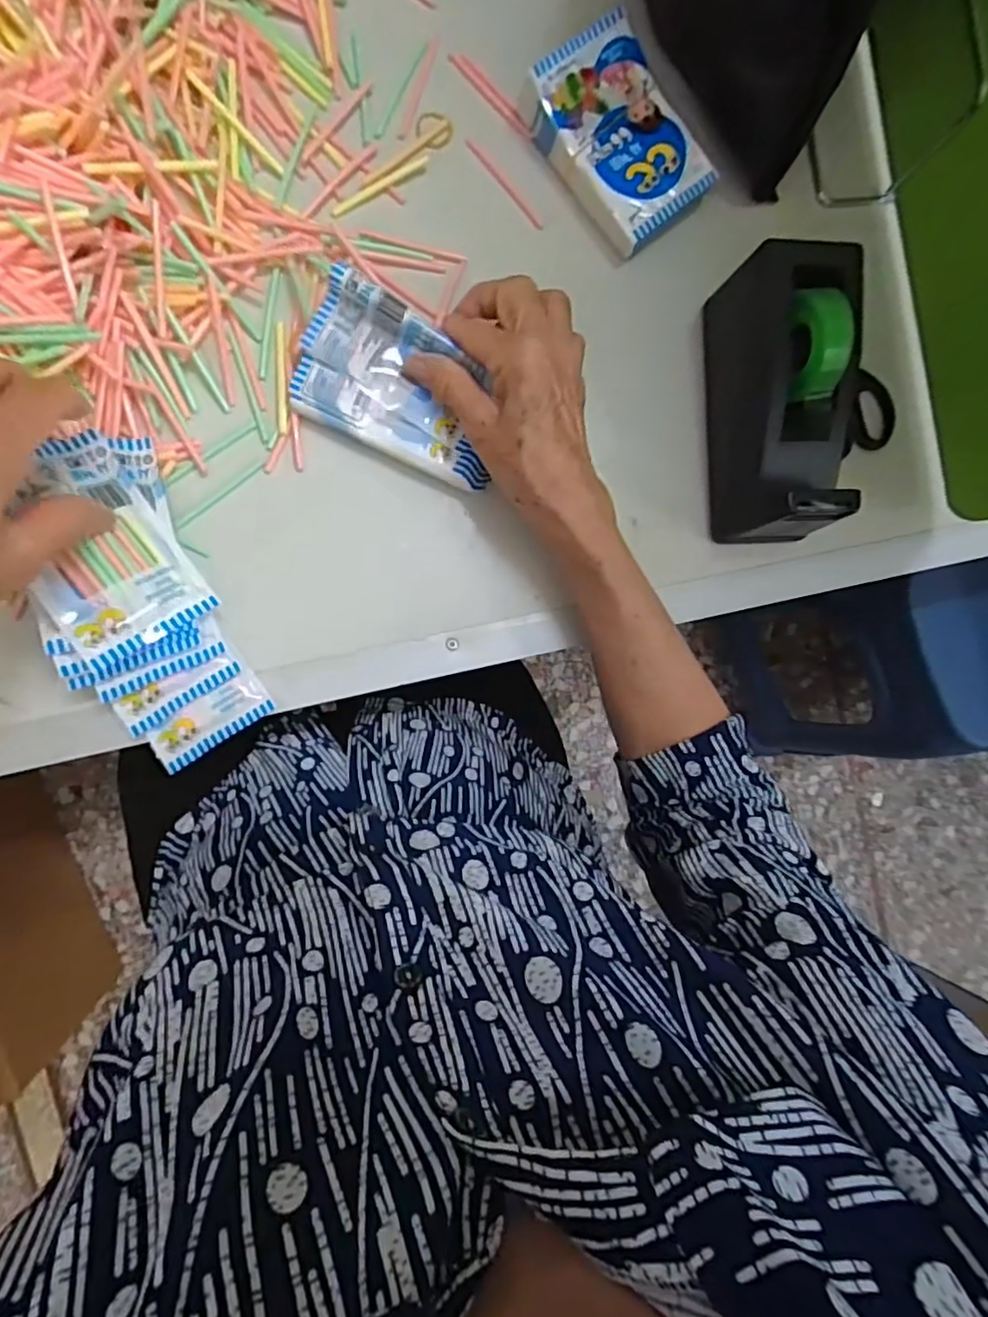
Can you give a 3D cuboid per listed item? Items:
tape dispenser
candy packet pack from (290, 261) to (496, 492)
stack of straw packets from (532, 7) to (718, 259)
[{"bbox_3d":[0.168,-0.147,0.358,0.058,0.082,0.152,-4,92,-9],"label":"tape dispenser"},{"bbox_3d":[-0.048,-0.148,0.343,0.114,0.016,0.074,25,103,-8],"label":"candy packet pack"},{"bbox_3d":[0.074,-0.301,0.365,0.072,0.031,0.104,-39,97,-6],"label":"stack of straw packets"}]

